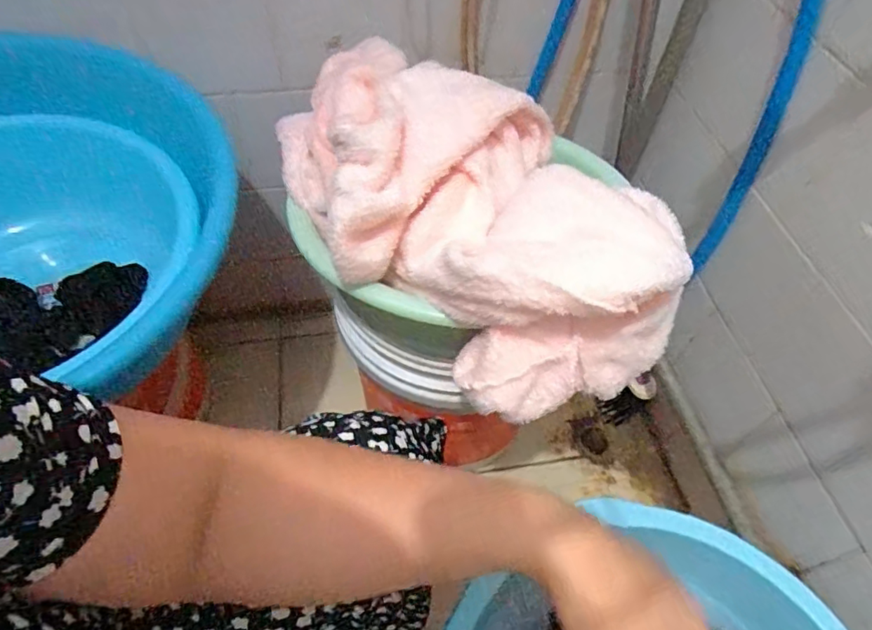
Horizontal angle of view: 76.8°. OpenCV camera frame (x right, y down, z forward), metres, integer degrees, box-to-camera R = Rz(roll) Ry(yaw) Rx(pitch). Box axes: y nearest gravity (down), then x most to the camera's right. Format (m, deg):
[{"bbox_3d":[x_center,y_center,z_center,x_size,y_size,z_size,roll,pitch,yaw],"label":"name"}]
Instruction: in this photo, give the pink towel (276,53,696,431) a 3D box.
[{"bbox_3d":[0.014,-0.105,0.484,0.237,0.124,0.384,-18,57,-14],"label":"pink towel"}]

